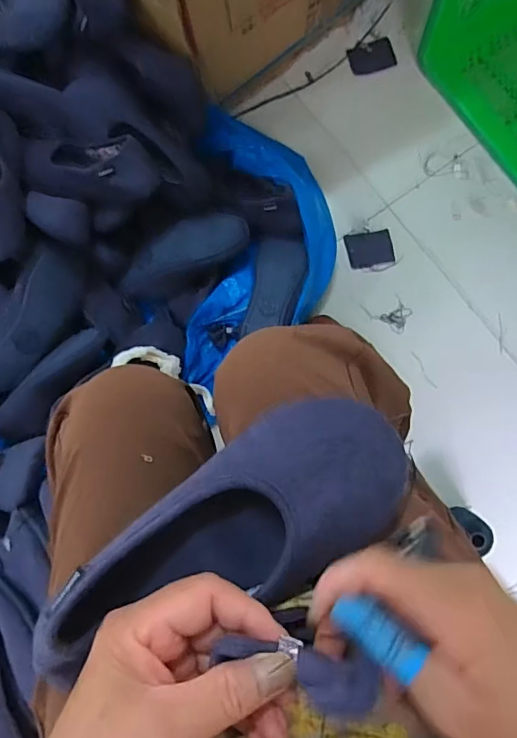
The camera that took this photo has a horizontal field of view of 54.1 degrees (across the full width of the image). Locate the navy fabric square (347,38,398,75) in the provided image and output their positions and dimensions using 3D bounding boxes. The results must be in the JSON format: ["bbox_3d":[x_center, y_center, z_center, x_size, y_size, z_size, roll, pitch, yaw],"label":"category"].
[{"bbox_3d":[0.207,-0.572,0.925,0.081,0.010,0.061,-12,80,1],"label":"navy fabric square"}]

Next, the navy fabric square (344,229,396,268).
[{"bbox_3d":[0.191,-0.206,0.867,0.076,0.004,0.061,-11,80,1],"label":"navy fabric square"}]

